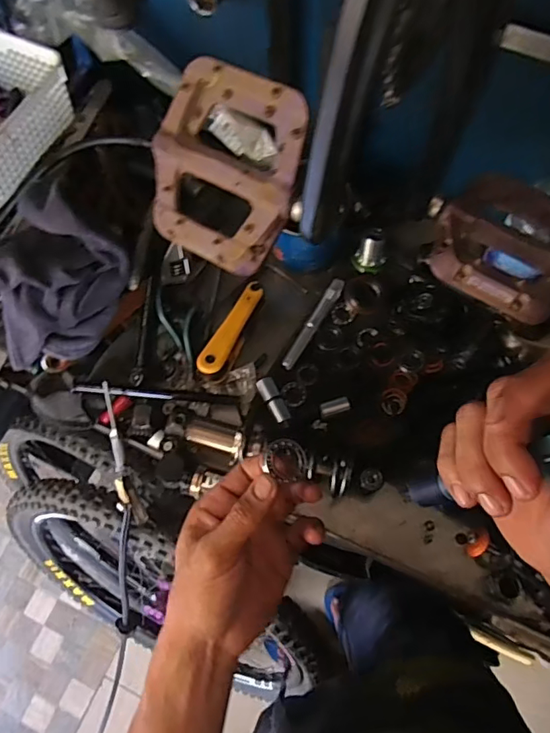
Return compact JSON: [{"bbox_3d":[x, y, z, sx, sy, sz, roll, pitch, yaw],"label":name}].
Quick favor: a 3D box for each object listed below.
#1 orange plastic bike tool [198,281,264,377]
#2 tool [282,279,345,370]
[{"bbox_3d":[-0.049,-0.045,0.597,0.028,0.009,0.127,33,68,-2],"label":"orange plastic bike tool"},{"bbox_3d":[0.046,-0.053,0.620,0.016,0.012,0.129,32,74,12],"label":"tool"}]

